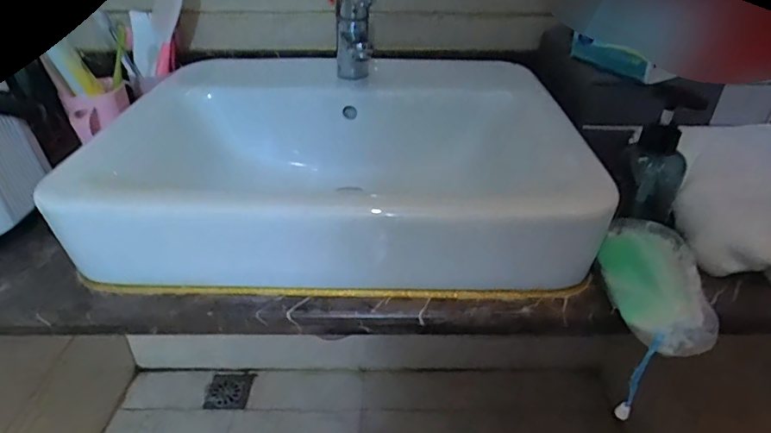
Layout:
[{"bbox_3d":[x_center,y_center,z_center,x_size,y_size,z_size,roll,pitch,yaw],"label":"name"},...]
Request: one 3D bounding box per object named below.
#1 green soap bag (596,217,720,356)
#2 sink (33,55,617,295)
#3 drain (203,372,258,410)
[{"bbox_3d":[0.244,0.065,0.450,0.084,0.060,0.127,10,32,12],"label":"green soap bag"},{"bbox_3d":[-0.047,-0.084,0.619,0.515,0.130,0.410,0,33,-1],"label":"sink"},{"bbox_3d":[-0.381,0.424,1.197,0.111,0.015,0.103,-1,39,5],"label":"drain"}]

